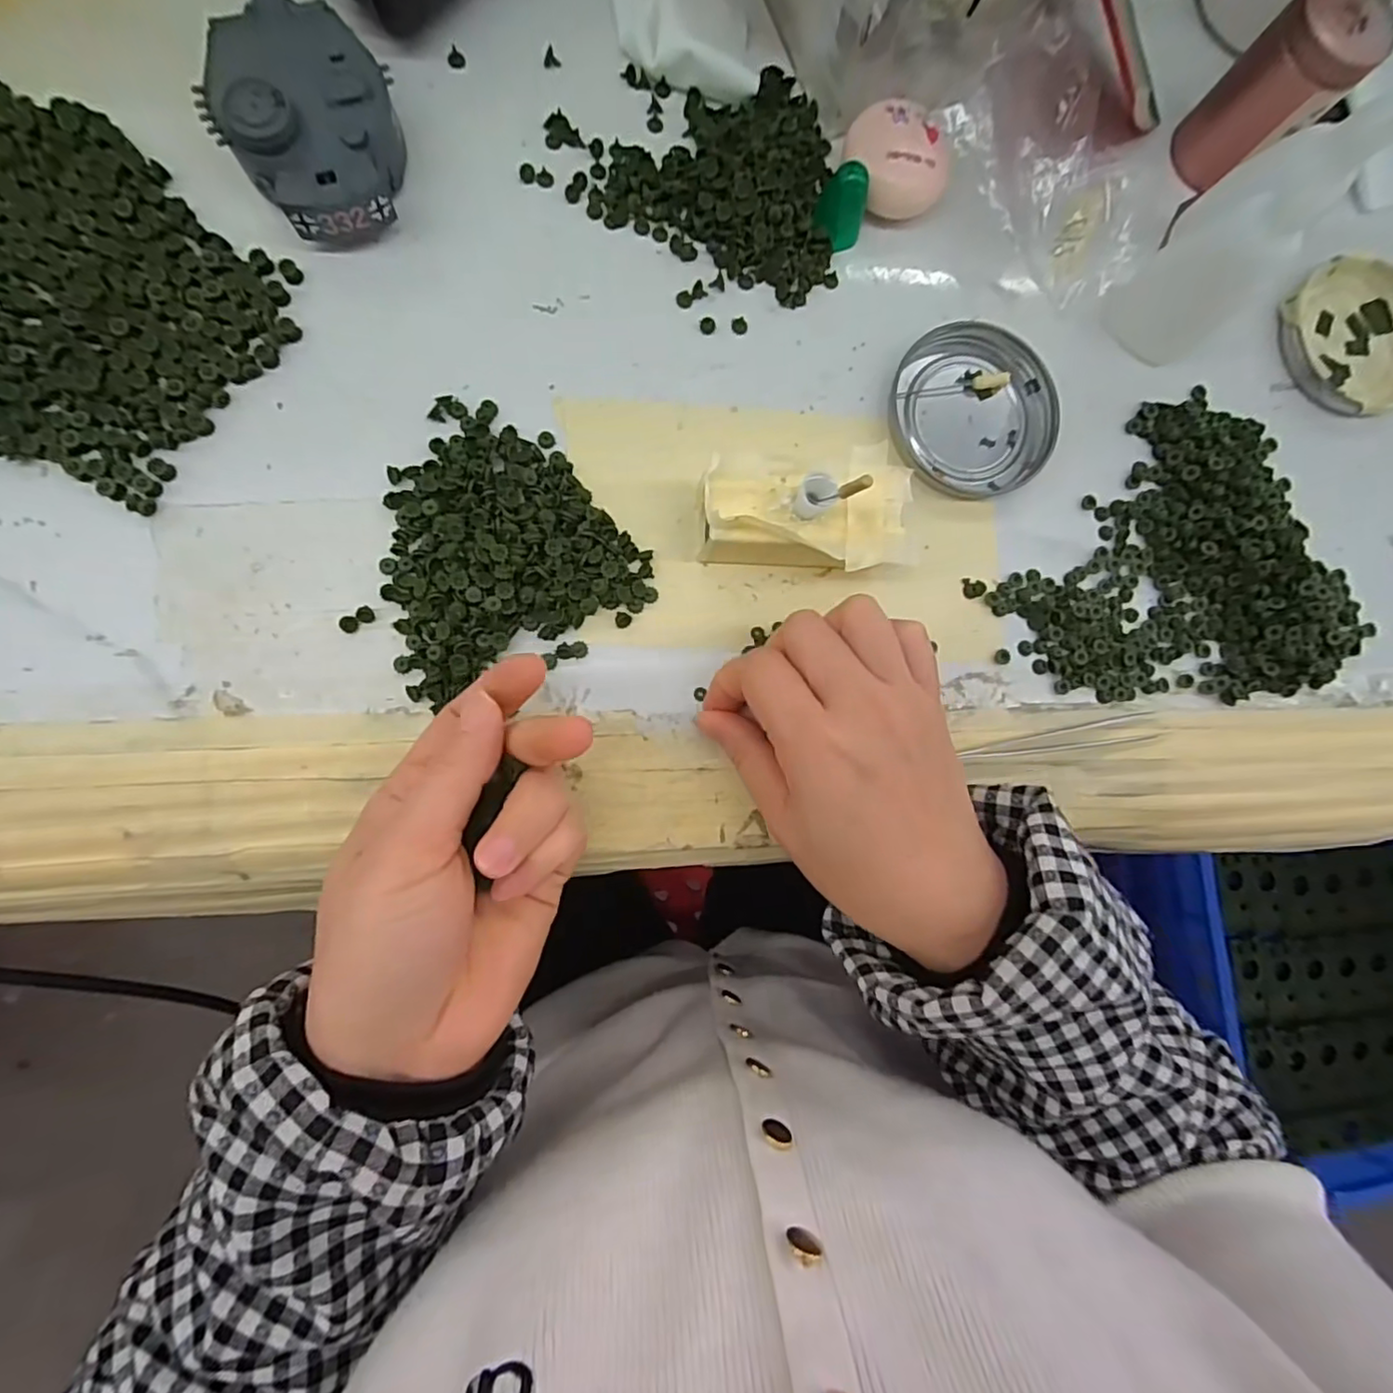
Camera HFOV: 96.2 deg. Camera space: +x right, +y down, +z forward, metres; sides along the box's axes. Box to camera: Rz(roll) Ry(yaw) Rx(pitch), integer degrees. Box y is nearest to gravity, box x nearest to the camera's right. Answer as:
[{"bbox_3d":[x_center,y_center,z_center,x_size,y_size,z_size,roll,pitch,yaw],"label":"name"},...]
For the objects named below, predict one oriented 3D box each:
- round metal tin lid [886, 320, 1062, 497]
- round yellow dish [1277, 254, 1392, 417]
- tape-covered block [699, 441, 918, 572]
[{"bbox_3d":[0.129,-0.132,0.289,0.077,0.008,0.075,0,87,-7],"label":"round metal tin lid"},{"bbox_3d":[0.341,-0.186,0.319,0.083,0.009,0.077,-31,91,-7],"label":"round yellow dish"},{"bbox_3d":[0.044,-0.075,0.262,0.086,0.035,0.048,0,87,-7],"label":"tape-covered block"}]

